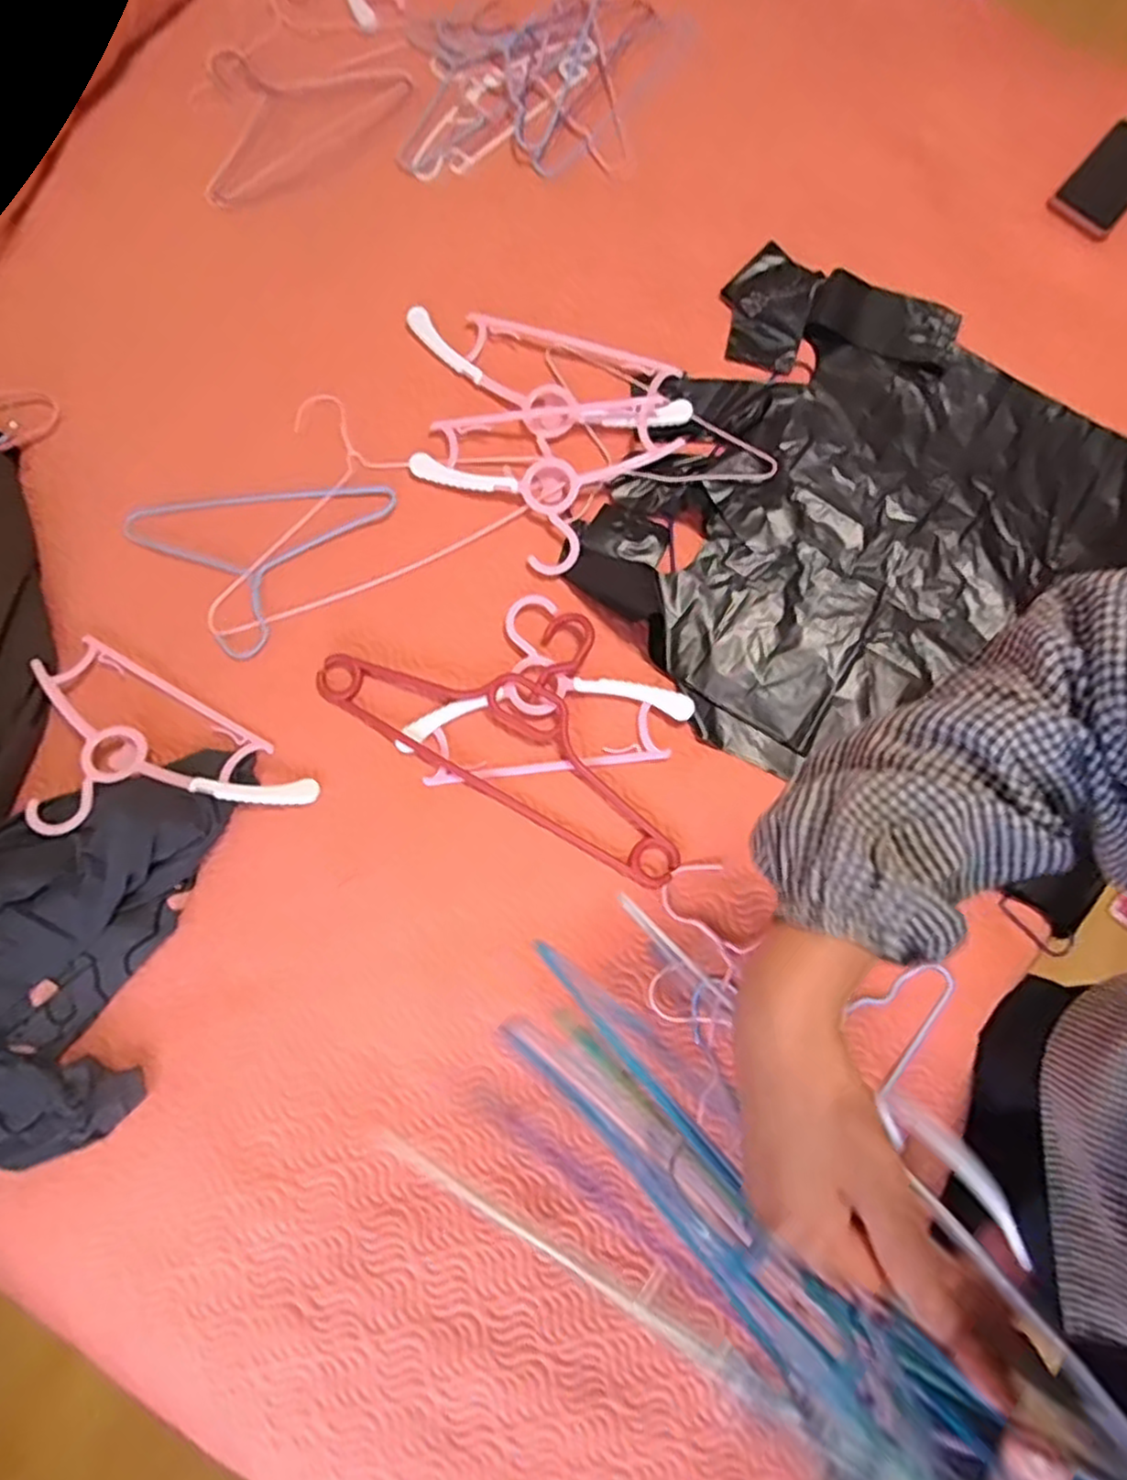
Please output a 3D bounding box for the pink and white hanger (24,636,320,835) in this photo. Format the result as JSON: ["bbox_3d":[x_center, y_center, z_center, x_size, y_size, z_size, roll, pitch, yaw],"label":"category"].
[{"bbox_3d":[-0.402,0.027,0.674,0.302,0.047,0.165,29,79,8],"label":"pink and white hanger"}]

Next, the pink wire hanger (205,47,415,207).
[{"bbox_3d":[-0.352,-0.787,0.874,0.295,0.013,0.205,-39,79,-8],"label":"pink wire hanger"}]

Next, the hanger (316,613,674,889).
[{"bbox_3d":[-0.032,-0.035,0.695,0.384,0.021,0.188,30,79,8],"label":"hanger"}]

